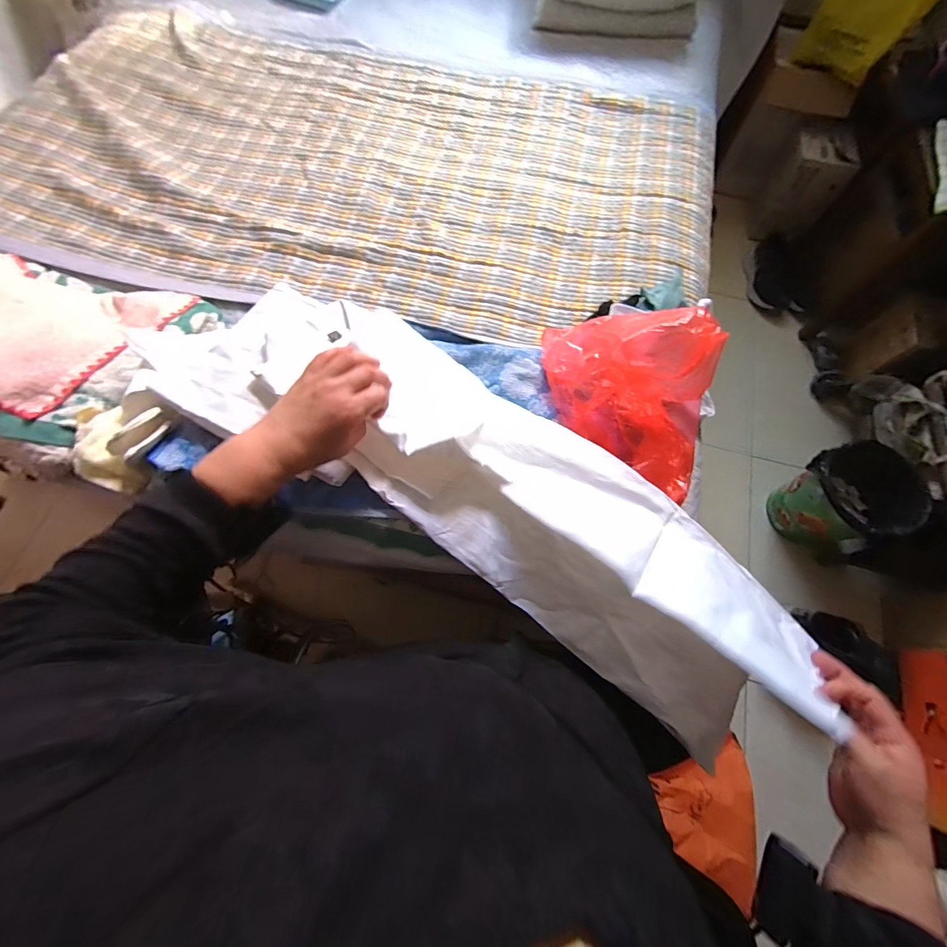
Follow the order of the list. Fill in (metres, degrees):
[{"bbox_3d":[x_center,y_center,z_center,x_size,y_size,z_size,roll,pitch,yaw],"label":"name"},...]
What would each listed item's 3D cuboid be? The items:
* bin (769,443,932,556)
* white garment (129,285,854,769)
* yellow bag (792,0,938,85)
[{"bbox_3d":[0.900,0.071,0.983,0.227,0.224,0.224,0,69,-1],"label":"bin"},{"bbox_3d":[0.012,0.004,0.478,0.795,0.116,0.259,34,72,7],"label":"white garment"},{"bbox_3d":[1.087,-1.261,1.099,0.243,0.247,0.069,31,71,10],"label":"yellow bag"}]

